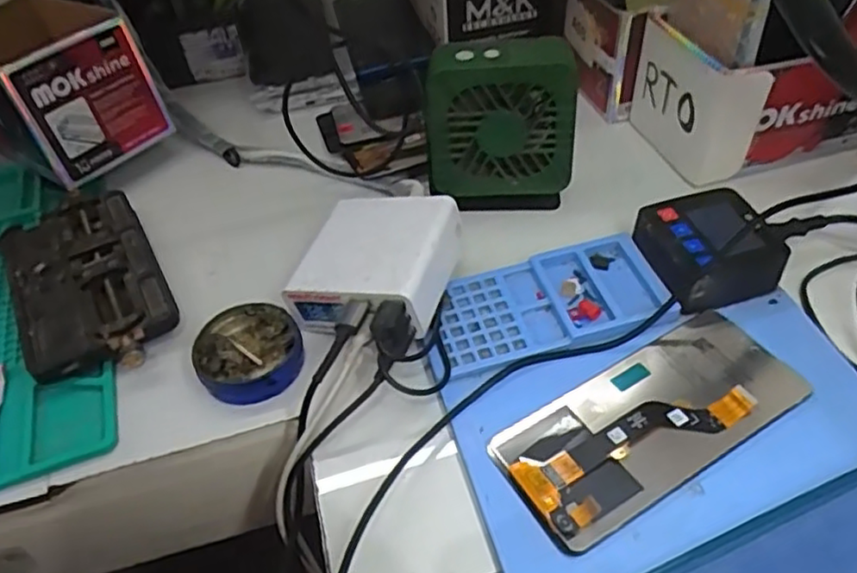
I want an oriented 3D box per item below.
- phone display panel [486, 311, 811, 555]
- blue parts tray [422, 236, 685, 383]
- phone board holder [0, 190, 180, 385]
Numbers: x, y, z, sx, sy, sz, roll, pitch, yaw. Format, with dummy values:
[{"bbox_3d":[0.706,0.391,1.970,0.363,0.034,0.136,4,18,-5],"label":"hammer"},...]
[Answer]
[{"bbox_3d":[0.115,0.069,0.349,0.158,0.006,0.071,-26,49,-18],"label":"phone display panel"},{"bbox_3d":[0.070,0.010,0.405,0.149,0.008,0.072,-14,49,-7],"label":"blue parts tray"},{"bbox_3d":[-0.225,-0.005,0.439,0.092,0.028,0.171,-29,53,-19],"label":"phone board holder"}]

